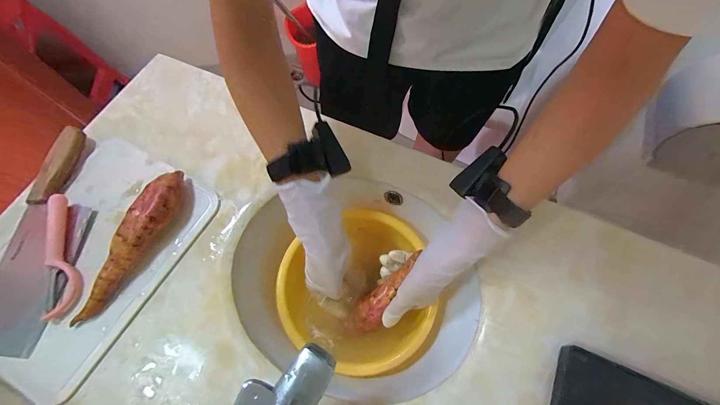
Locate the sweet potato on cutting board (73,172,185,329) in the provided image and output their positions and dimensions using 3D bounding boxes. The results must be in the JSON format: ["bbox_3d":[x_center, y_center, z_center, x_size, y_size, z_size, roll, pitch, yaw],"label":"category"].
[{"bbox_3d":[-0.274,0.050,0.372,0.040,0.043,0.196,19,68,7],"label":"sweet potato on cutting board"}]

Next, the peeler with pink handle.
[{"bbox_3d":[-0.370,0.060,0.372,0.029,0.031,0.154,-15,68,-7],"label":"peeler with pink handle"}]

